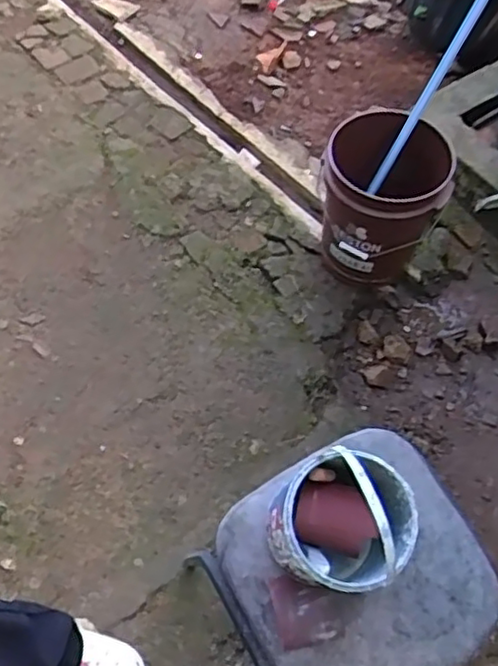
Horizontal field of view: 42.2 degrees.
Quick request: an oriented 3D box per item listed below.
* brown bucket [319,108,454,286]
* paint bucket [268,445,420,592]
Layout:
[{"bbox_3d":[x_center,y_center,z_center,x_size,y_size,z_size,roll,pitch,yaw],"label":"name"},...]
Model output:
[{"bbox_3d":[0.340,-0.347,1.711,0.298,0.409,0.306,0,61,-1],"label":"brown bucket"},{"bbox_3d":[0.137,0.264,0.911,0.180,0.258,0.178,0,61,-1],"label":"paint bucket"}]

